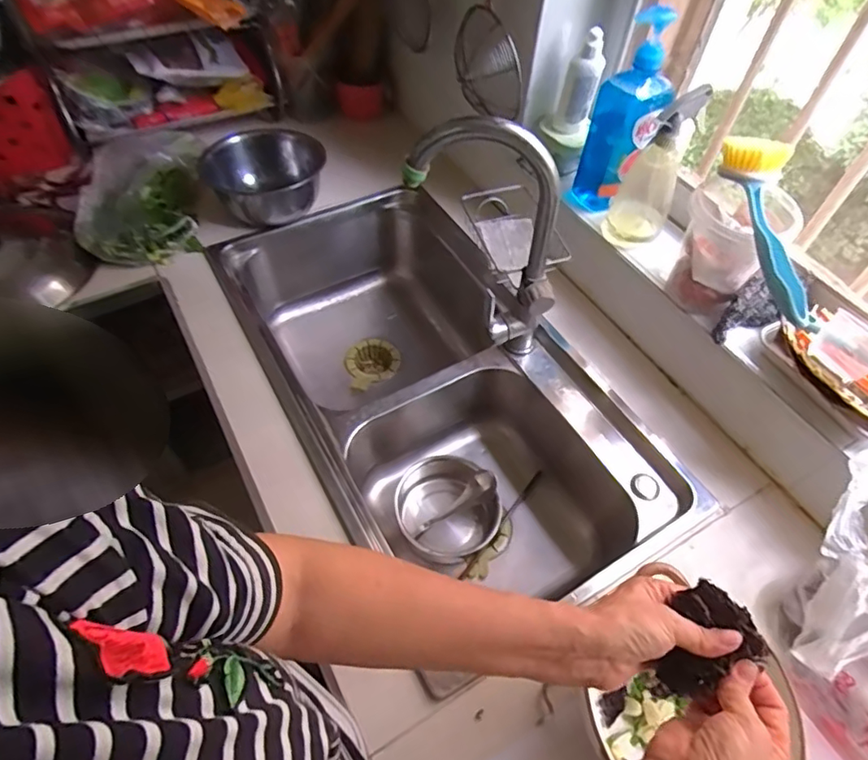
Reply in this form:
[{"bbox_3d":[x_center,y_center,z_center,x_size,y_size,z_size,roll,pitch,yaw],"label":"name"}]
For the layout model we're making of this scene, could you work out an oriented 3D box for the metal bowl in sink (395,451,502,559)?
[{"bbox_3d":[0.021,0.194,0.833,0.153,0.090,0.146,1,55,-1],"label":"metal bowl in sink"}]

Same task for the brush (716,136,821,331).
[{"bbox_3d":[0.360,-0.166,0.578,0.064,0.048,0.268,7,55,3],"label":"brush"}]

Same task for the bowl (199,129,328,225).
[{"bbox_3d":[-0.313,-0.376,1.012,0.218,0.090,0.218,1,55,-1],"label":"bowl"}]

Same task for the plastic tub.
[{"bbox_3d":[0.381,-0.179,0.698,0.113,0.157,0.112,1,55,-1],"label":"plastic tub"}]

